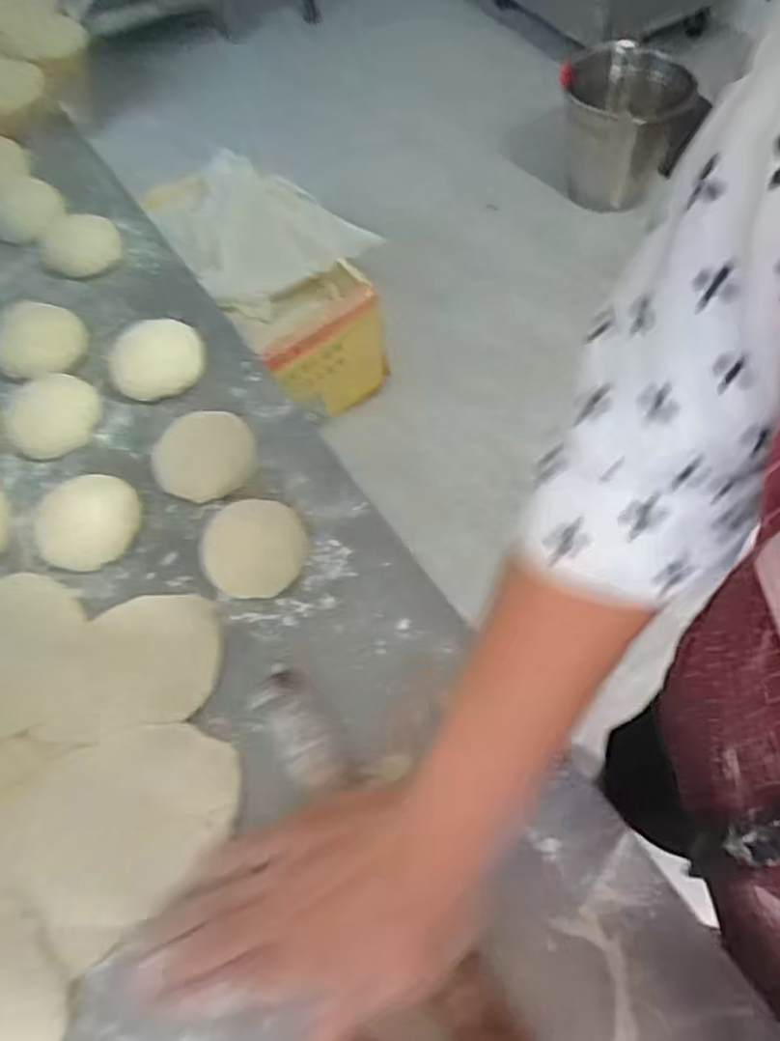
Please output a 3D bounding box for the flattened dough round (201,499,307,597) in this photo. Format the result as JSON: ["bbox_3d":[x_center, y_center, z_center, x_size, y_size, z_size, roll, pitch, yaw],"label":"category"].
[{"bbox_3d":[-0.087,0.018,0.462,0.065,0.022,0.060,-2,59,3],"label":"flattened dough round"}]

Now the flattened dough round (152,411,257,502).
[{"bbox_3d":[-0.133,-0.048,0.507,0.072,0.021,0.063,-22,60,-10],"label":"flattened dough round"}]

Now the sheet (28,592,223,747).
[{"bbox_3d":[-0.149,0.085,0.430,0.090,0.017,0.094,0,59,4],"label":"sheet"}]

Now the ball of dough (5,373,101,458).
[{"bbox_3d":[-0.251,-0.080,0.535,0.067,0.021,0.064,-2,59,3],"label":"ball of dough"}]

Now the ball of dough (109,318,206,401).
[{"bbox_3d":[-0.178,-0.123,0.549,0.068,0.028,0.056,-17,60,-7],"label":"ball of dough"}]

